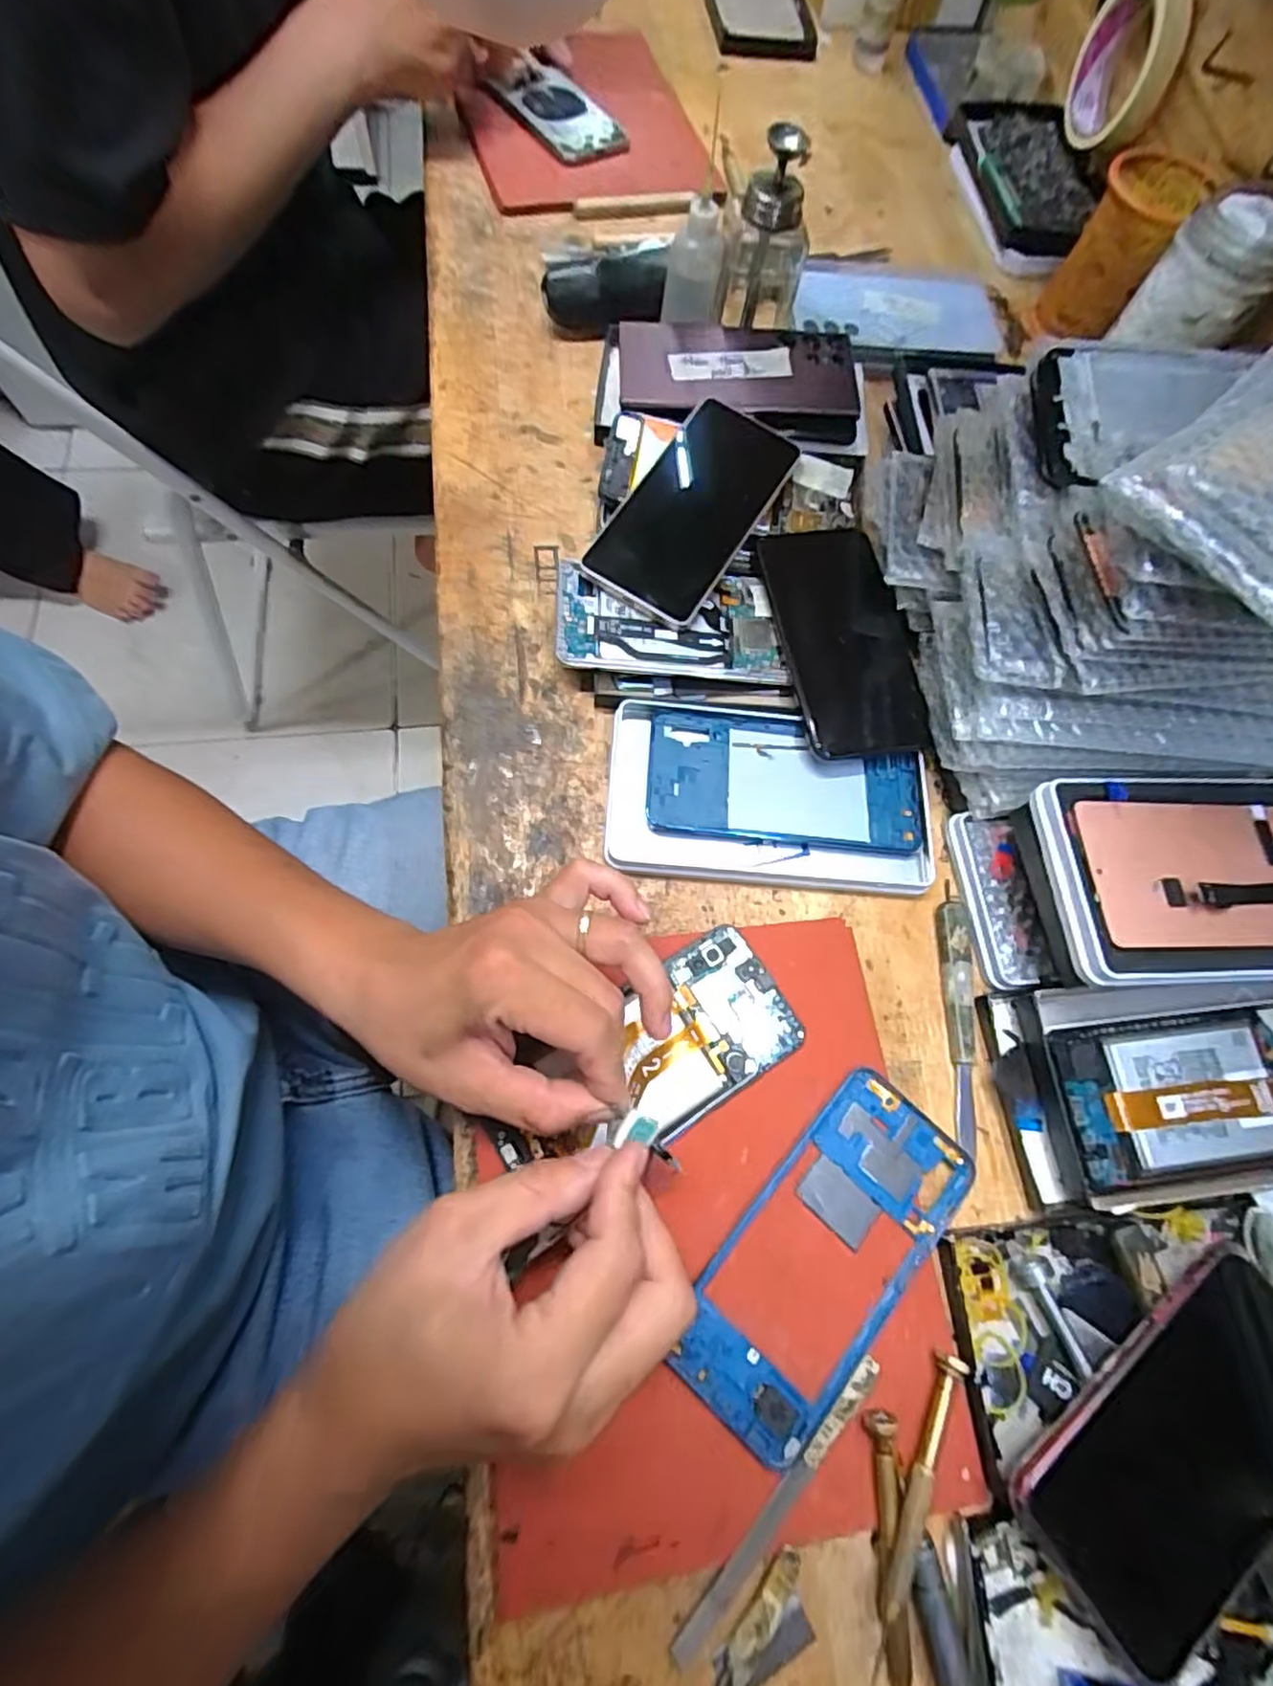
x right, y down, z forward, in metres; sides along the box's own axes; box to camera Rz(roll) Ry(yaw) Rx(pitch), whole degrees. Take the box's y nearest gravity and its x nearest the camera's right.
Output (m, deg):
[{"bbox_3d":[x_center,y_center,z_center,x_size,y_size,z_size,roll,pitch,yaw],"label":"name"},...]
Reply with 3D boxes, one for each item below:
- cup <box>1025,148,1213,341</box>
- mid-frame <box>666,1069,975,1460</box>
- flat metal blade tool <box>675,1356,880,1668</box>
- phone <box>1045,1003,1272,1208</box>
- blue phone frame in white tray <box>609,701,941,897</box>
[{"bbox_3d":[0.367,-0.451,0.529,0.067,0.100,0.075,38,72,9],"label":"cup"},{"bbox_3d":[0.086,0.186,0.311,0.073,0.004,0.159,41,71,10],"label":"mid-frame"},{"bbox_3d":[0.059,0.268,0.277,0.009,0.004,0.127,43,72,10],"label":"flat metal blade tool"},{"bbox_3d":[0.287,0.125,0.338,0.158,0.008,0.079,-6,72,-5],"label":"phone"},{"bbox_3d":[0.077,-0.026,0.389,0.182,0.018,0.103,5,70,-4],"label":"blue phone frame in white tray"}]

